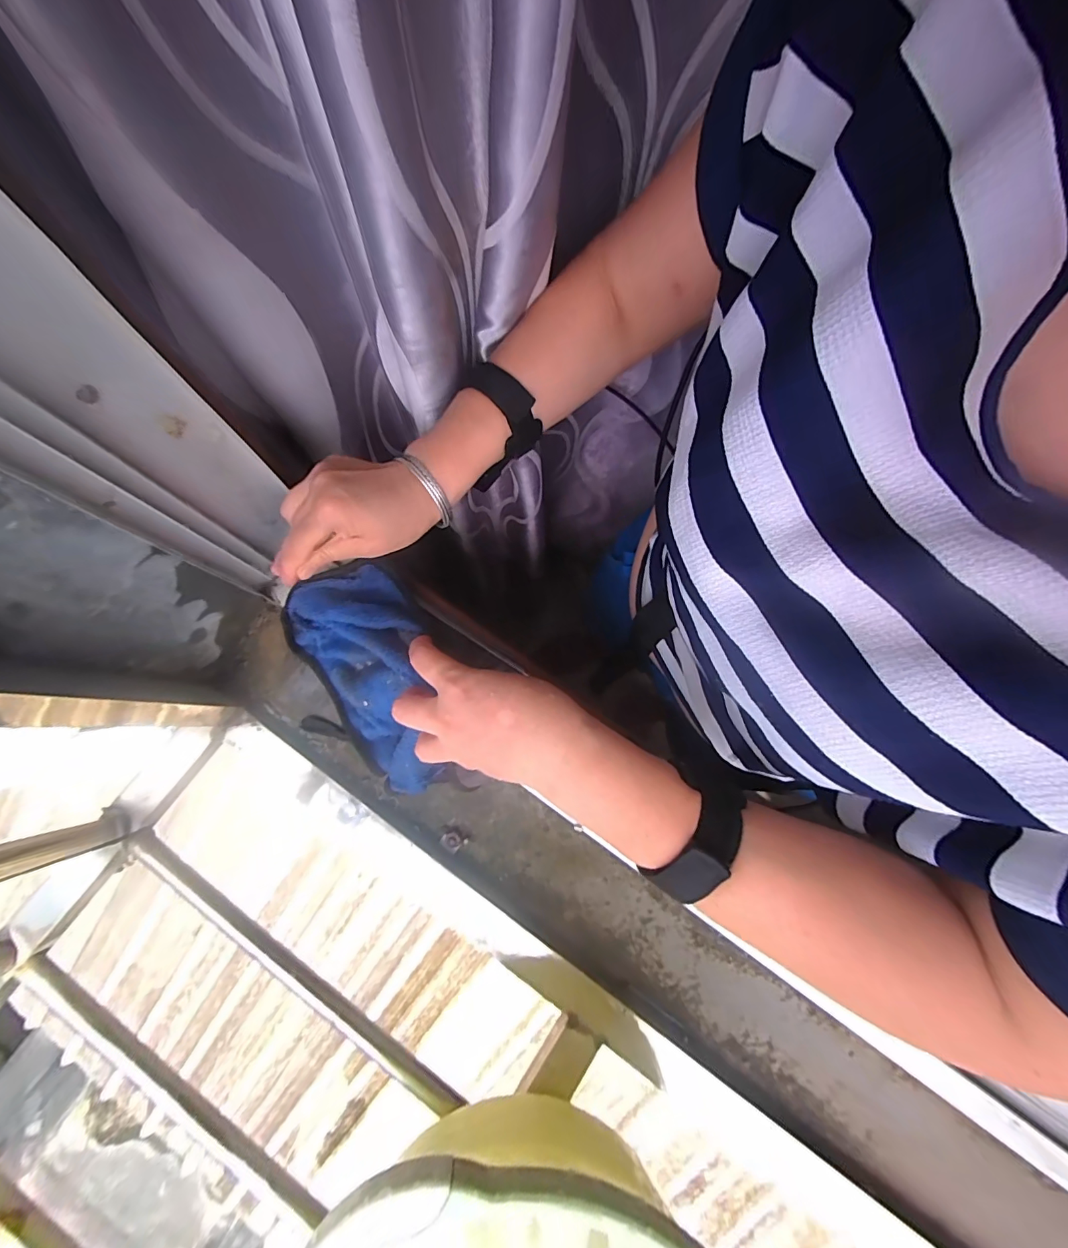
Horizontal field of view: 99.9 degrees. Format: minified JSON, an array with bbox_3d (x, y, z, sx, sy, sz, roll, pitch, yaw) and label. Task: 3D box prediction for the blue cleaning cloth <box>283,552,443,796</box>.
[{"bbox_3d":[-0.125,0.043,0.359,0.099,0.083,0.181,-29,78,-7],"label":"blue cleaning cloth"}]

